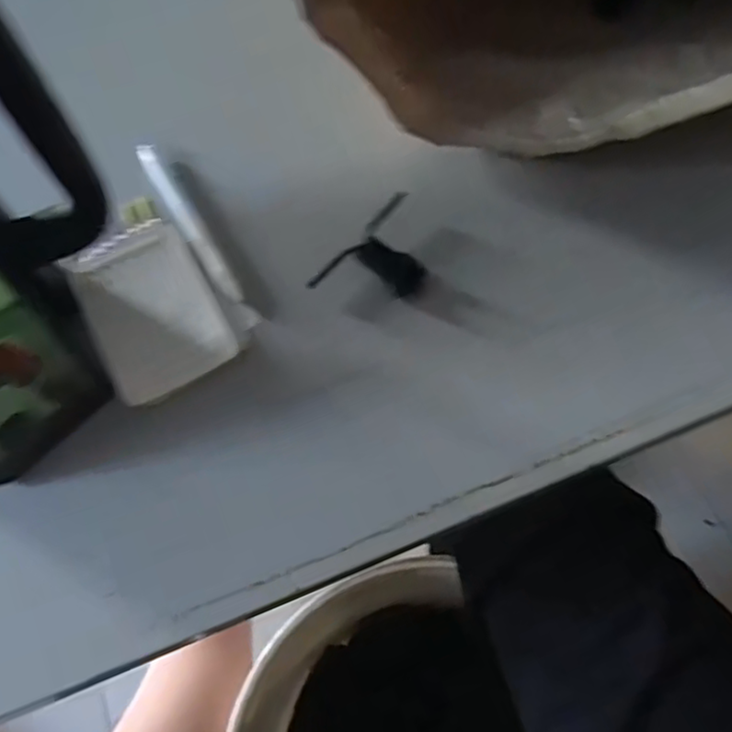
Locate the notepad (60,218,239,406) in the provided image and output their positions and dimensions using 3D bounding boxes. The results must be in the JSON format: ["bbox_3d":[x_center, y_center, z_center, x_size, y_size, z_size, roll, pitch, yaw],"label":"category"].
[{"bbox_3d":[-0.126,-0.036,0.393,0.070,0.008,0.110,-28,65,-10],"label":"notepad"}]

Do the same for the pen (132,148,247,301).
[{"bbox_3d":[-0.113,-0.093,0.421,0.012,0.007,0.146,-29,66,-10],"label":"pen"}]

